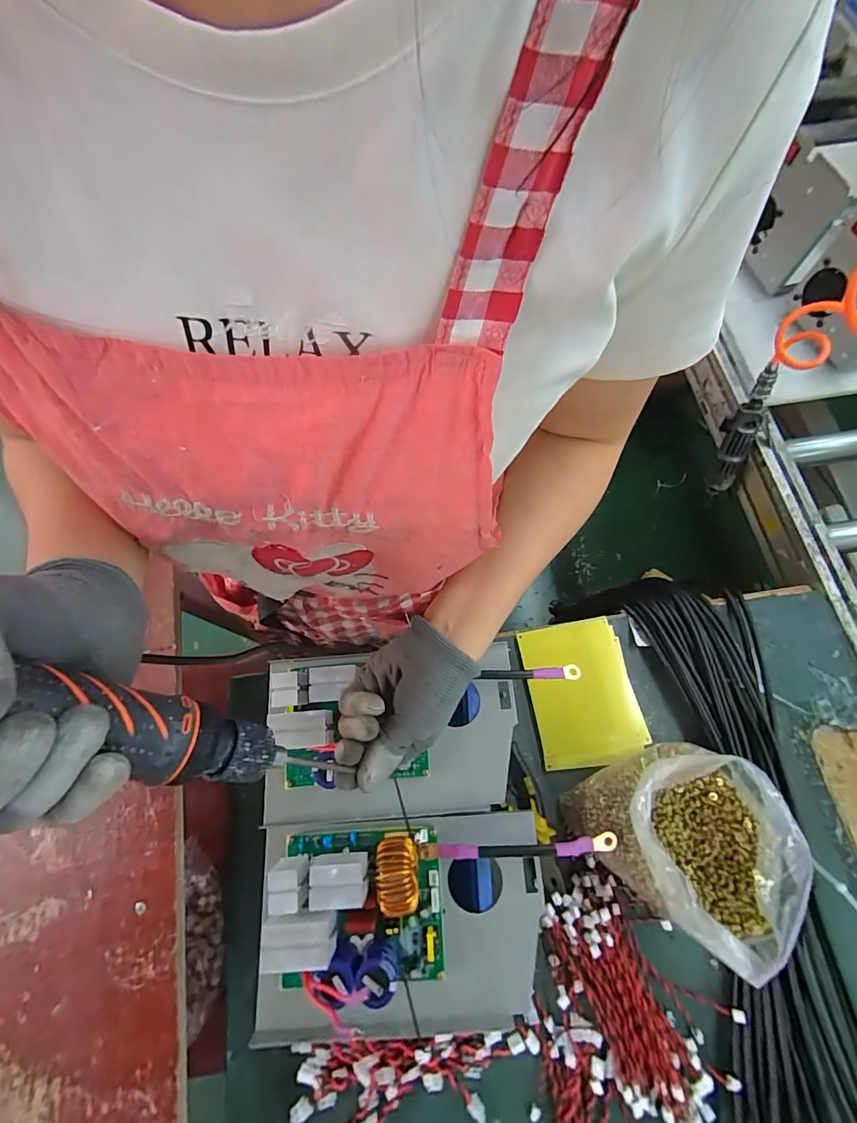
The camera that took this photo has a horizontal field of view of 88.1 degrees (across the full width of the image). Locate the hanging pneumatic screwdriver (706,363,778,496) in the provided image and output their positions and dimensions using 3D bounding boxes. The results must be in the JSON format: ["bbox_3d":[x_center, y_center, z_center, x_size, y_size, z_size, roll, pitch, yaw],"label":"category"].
[{"bbox_3d":[0.477,-0.194,0.680,0.033,0.212,0.047,-13,45,-6],"label":"hanging pneumatic screwdriver"}]

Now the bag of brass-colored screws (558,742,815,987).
[{"bbox_3d":[0.258,0.275,0.458,0.164,0.149,0.152,38,77,13],"label":"bag of brass-colored screws"}]

